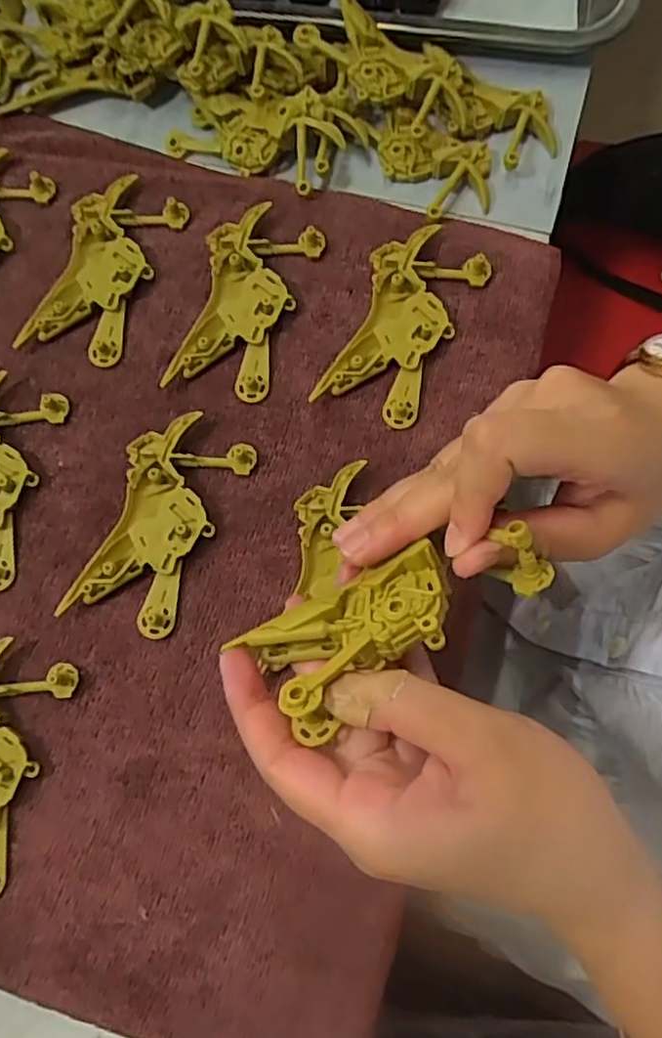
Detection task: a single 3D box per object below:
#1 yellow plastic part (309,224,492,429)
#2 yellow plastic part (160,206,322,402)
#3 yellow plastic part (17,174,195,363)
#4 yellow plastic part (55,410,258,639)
[{"bbox_3d":[0.034,-0.094,0.330,0.050,0.011,0.098,26,78,8],"label":"yellow plastic part"},{"bbox_3d":[-0.043,-0.108,0.336,0.050,0.011,0.097,19,78,6],"label":"yellow plastic part"},{"bbox_3d":[-0.115,-0.127,0.343,0.050,0.011,0.096,21,78,7],"label":"yellow plastic part"},{"bbox_3d":[-0.079,0.003,0.310,0.049,0.010,0.102,24,78,7],"label":"yellow plastic part"}]

